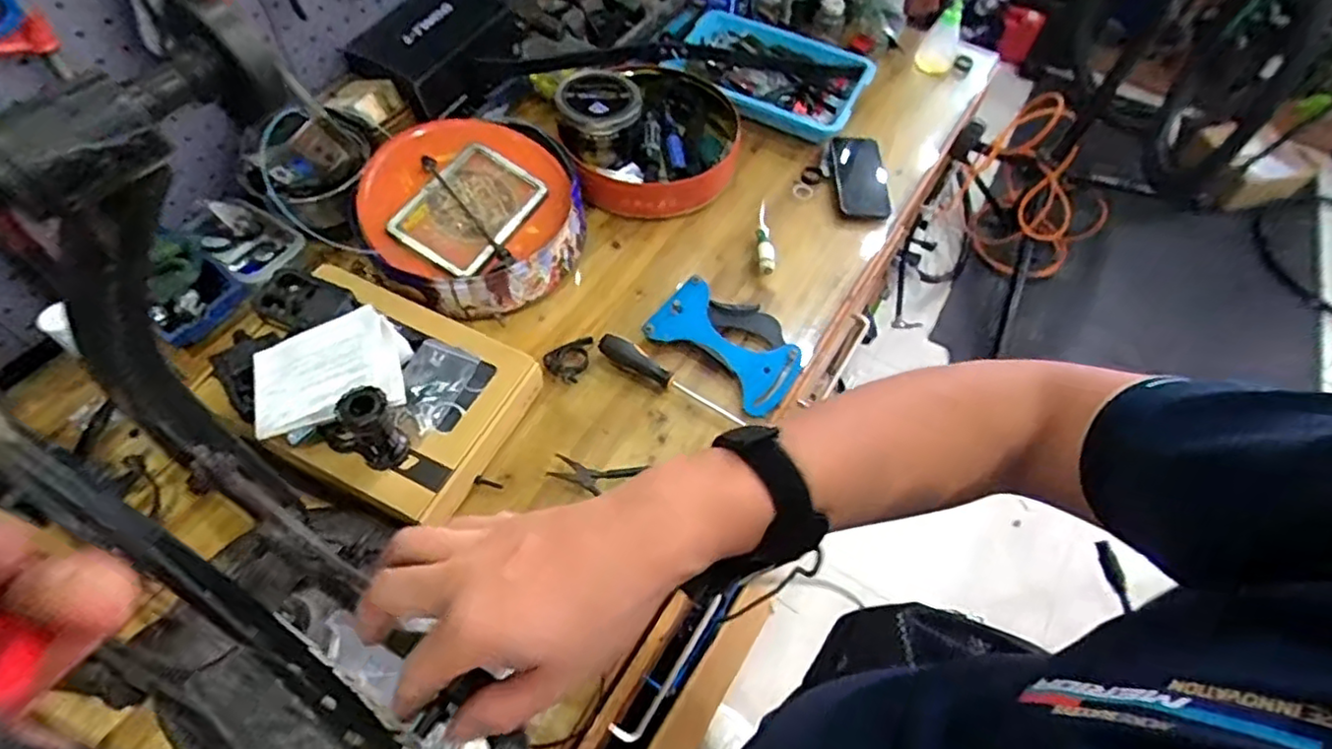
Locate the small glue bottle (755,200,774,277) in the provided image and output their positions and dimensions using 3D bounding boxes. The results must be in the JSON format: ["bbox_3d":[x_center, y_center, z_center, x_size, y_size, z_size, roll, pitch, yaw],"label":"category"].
[{"bbox_3d":[0.141,-0.195,0.946,0.019,0.025,0.122,2,58,-2],"label":"small glue bottle"}]

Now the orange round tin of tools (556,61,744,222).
[{"bbox_3d":[-0.019,-0.378,1.002,0.257,0.104,0.294,10,58,3],"label":"orange round tin of tools"}]

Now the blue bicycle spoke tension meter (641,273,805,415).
[{"bbox_3d":[0.083,-0.044,0.853,0.188,0.033,0.129,33,62,16],"label":"blue bicycle spoke tension meter"}]

